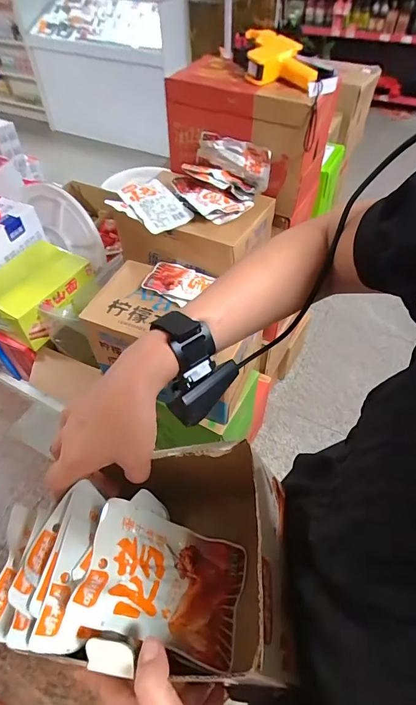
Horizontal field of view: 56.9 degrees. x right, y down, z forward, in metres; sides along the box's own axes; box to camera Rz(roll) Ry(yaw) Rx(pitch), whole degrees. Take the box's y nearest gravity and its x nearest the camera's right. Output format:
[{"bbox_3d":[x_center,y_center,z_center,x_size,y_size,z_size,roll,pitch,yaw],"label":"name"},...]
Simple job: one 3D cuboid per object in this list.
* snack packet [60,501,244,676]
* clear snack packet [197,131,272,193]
[{"bbox_3d":[-0.031,0.190,0.321,0.146,0.022,0.090,34,40,-19],"label":"snack packet"},{"bbox_3d":[0.055,-0.386,0.760,0.152,0.071,0.051,22,52,-3],"label":"clear snack packet"}]

